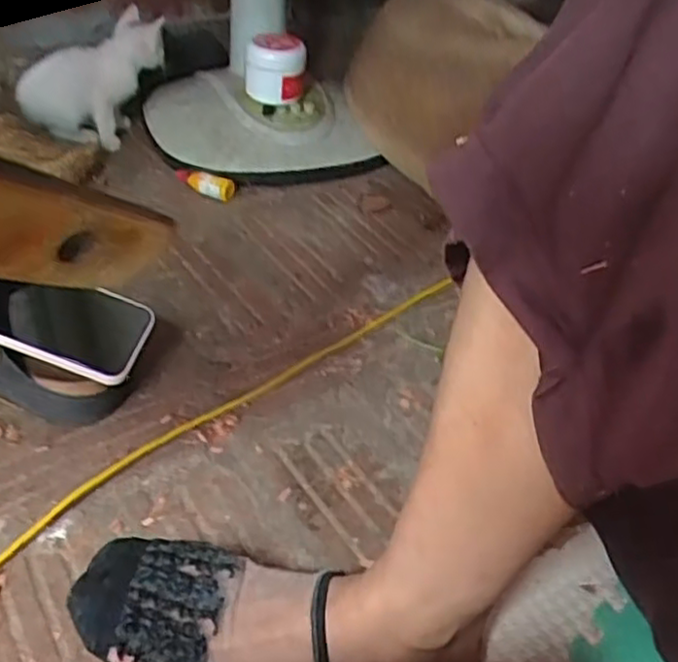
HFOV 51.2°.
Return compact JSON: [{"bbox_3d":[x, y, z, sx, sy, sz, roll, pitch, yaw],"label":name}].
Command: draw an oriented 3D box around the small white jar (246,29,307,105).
[{"bbox_3d":[-0.074,-0.312,0.833,0.072,0.068,0.062,1,41,-5],"label":"small white jar"}]

